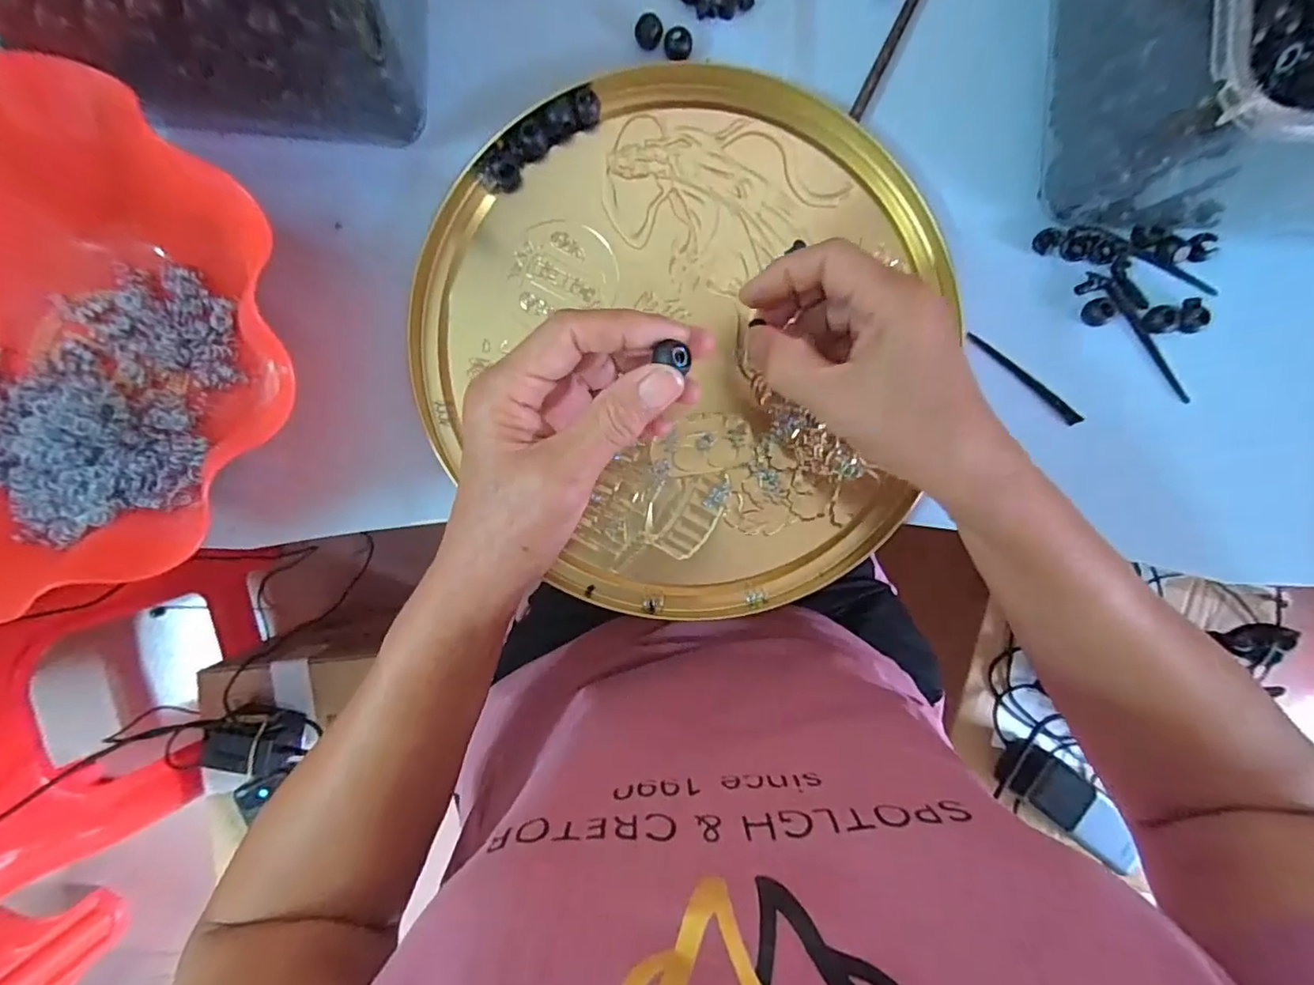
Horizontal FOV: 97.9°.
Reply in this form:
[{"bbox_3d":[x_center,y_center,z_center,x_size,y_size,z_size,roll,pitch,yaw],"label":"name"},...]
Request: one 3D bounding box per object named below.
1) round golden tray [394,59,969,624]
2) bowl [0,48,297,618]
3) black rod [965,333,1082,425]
[{"bbox_3d":[0.030,-0.080,0.322,0.291,0.017,0.290,0,92,-1],"label":"round golden tray"},{"bbox_3d":[-0.286,-0.063,0.259,0.203,0.071,0.209,0,92,-1],"label":"bowl"},{"bbox_3d":[0.218,-0.067,0.338,0.084,0.007,0.006,37,91,-2],"label":"black rod"}]

